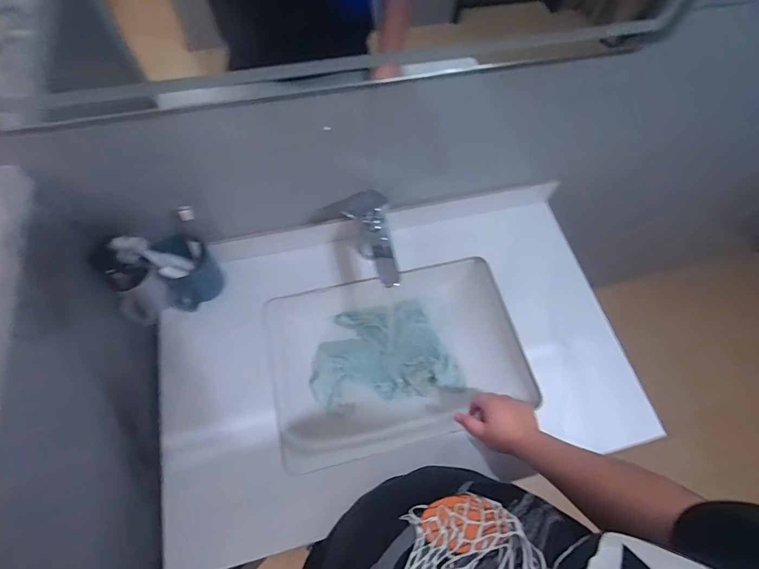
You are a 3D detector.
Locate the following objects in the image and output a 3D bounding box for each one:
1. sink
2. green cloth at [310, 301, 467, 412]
[{"bbox_3d":[0.027,0.130,0.742,0.445,0.124,0.318,-9,67,-7],"label":"sink"},{"bbox_3d":[0.007,0.137,0.780,0.285,0.048,0.194,-7,66,-6],"label":"green cloth"}]

